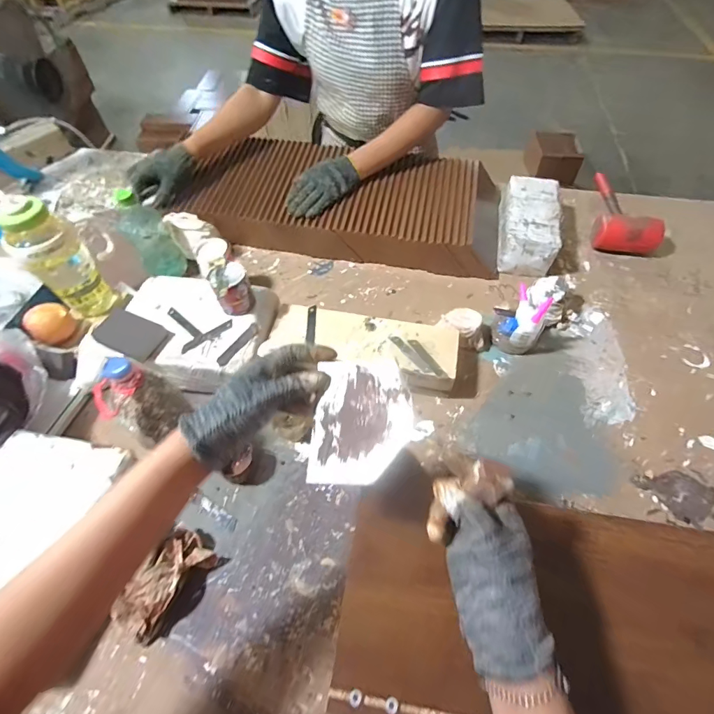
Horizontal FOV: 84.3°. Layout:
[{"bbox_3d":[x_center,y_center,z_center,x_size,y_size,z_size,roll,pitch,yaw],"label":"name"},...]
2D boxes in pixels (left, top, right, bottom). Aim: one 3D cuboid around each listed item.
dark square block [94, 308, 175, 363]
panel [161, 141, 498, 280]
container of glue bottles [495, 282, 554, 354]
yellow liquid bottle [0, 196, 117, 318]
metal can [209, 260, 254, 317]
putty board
[{"bbox_3d":[-0.381,-0.038,0.673,0.117,0.021,0.066,21,59,15],"label":"dark square block"},{"bbox_3d":[-0.024,-0.370,0.955,0.734,0.108,0.311,10,57,7],"label":"panel"},{"bbox_3d":[0.317,-0.077,0.750,0.085,0.109,0.096,32,62,20],"label":"container of glue bottles"},{"bbox_3d":[-0.534,-0.173,0.705,0.073,0.233,0.092,36,63,23],"label":"yellow liquid bottle"},{"bbox_3d":[-0.217,-0.115,0.699,0.065,0.082,0.066,-24,58,-15],"label":"metal can"},{"bbox_3d":[0.004,0.061,0.377,0.099,0.006,0.116,-4,69,21],"label":"putty board"}]

